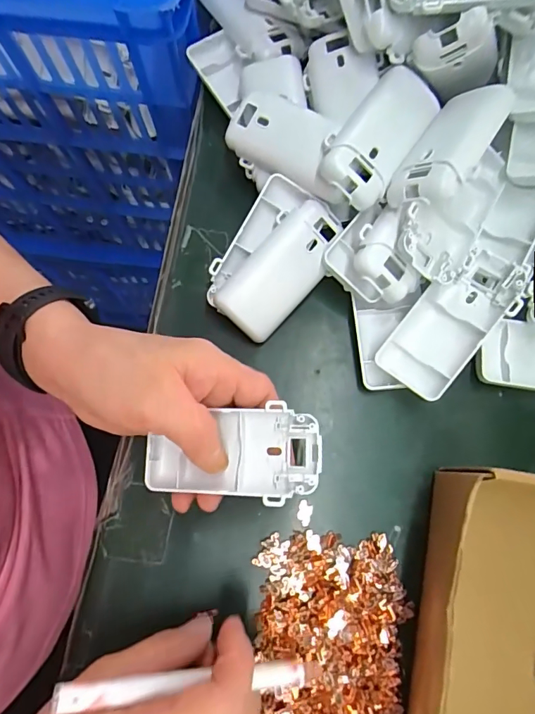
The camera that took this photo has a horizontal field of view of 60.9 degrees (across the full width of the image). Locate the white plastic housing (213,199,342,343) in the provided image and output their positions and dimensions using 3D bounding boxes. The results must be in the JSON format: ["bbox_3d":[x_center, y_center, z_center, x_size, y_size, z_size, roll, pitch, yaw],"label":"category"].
[{"bbox_3d":[0.010,-0.056,0.296,0.042,0.031,0.091,39,80,8],"label":"white plastic housing"}]

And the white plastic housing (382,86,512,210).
[{"bbox_3d":[0.106,-0.123,0.261,0.035,0.025,0.090,34,79,7],"label":"white plastic housing"}]

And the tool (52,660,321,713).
[{"bbox_3d":[-0.031,0.150,0.208,0.121,0.008,0.011,10,76,-21],"label":"tool"}]

